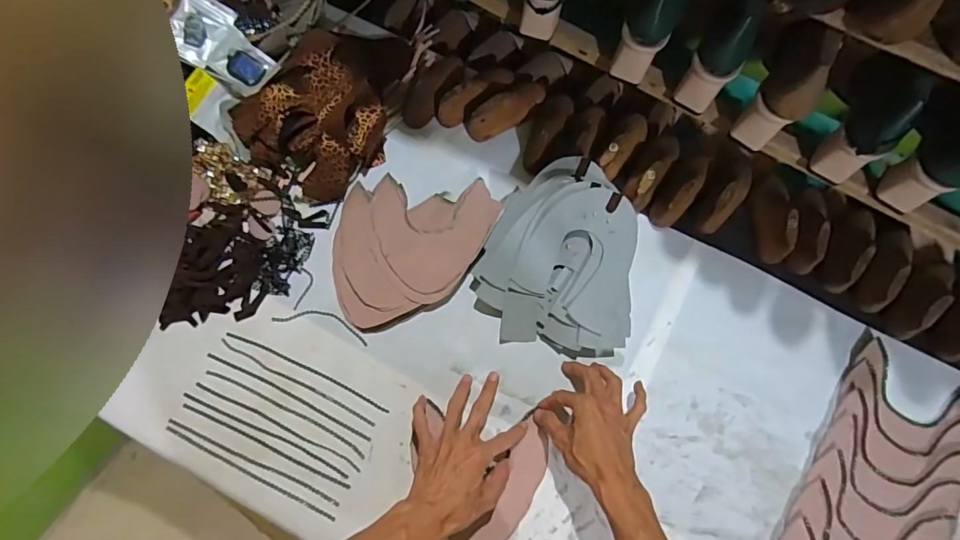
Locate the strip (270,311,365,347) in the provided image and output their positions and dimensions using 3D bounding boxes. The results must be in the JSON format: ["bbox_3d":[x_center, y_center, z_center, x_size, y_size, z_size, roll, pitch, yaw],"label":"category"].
[{"bbox_3d":[-0.210,0.071,0.644,0.131,0.005,0.030,14,73,4],"label":"strip"}]

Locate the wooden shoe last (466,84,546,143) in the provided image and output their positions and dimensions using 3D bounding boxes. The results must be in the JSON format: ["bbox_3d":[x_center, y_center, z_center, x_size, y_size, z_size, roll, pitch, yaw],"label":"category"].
[{"bbox_3d":[0.041,-0.247,0.725,0.140,0.049,0.049,-33,75,-10],"label":"wooden shoe last"}]

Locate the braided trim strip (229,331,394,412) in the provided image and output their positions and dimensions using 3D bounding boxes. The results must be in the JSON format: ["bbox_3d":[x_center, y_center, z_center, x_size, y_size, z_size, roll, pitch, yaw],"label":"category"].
[{"bbox_3d":[-0.224,0.131,0.624,0.235,0.008,0.010,24,74,7],"label":"braided trim strip"}]

